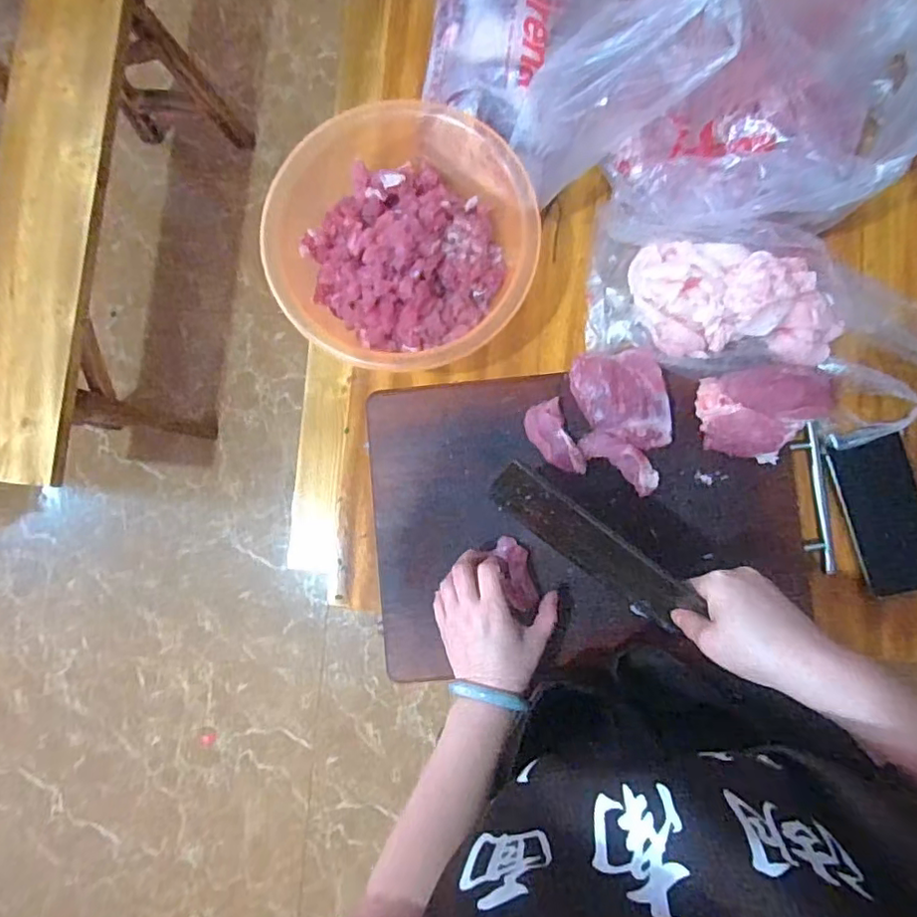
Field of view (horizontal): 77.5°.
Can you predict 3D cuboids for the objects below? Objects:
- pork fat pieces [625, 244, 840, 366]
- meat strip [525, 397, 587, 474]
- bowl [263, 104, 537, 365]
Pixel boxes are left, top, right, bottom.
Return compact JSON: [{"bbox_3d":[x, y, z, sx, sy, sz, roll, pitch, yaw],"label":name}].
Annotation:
[{"bbox_3d":[0.270,-0.148,0.542,0.201,0.044,0.107,6,85,1],"label":"pork fat pieces"},{"bbox_3d":[0.091,-0.017,0.541,0.039,0.010,0.073,-22,85,-1],"label":"meat strip"},{"bbox_3d":[-0.061,-0.213,0.552,0.239,0.083,0.244,0,85,1],"label":"bowl"}]

